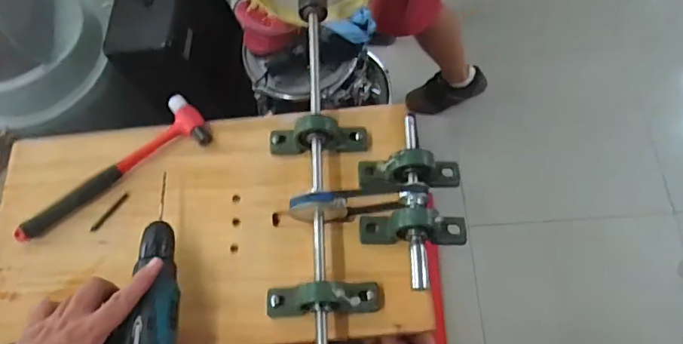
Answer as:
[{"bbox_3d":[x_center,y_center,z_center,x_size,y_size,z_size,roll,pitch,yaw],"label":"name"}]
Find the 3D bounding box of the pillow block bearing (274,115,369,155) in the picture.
[{"bbox_3d":[-0.028,-0.044,0.617,0.121,0.055,0.035,-6,66,3],"label":"pillow block bearing"}]

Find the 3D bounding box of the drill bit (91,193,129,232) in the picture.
[{"bbox_3d":[-0.287,0.051,0.617,0.007,0.006,0.060,36,75,19],"label":"drill bit"}]

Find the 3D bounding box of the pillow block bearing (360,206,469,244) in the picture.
[{"bbox_3d":[0.084,0.061,0.561,0.122,0.049,0.034,-4,66,4],"label":"pillow block bearing"}]

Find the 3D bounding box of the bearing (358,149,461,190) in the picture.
[{"bbox_3d":[0.083,-0.002,0.589,0.121,0.050,0.034,-6,66,3],"label":"bearing"}]

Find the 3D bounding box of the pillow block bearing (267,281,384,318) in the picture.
[{"bbox_3d":[-0.018,0.135,0.530,0.126,0.050,0.032,-6,66,3],"label":"pillow block bearing"}]

